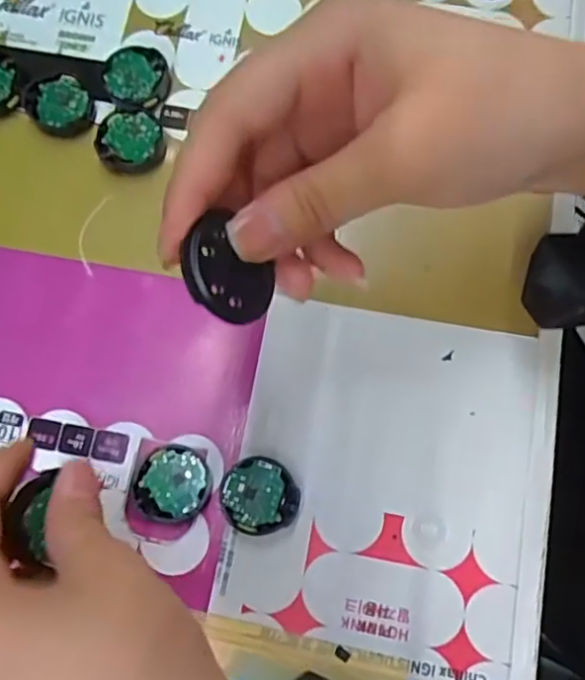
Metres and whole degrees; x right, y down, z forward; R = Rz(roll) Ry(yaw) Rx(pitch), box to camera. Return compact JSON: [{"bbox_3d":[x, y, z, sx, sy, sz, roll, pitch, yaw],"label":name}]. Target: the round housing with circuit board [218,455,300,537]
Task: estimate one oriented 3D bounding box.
[{"bbox_3d":[-0.014,0.063,0.246,0.030,0.010,0.030,0,77,1],"label":"round housing with circuit board"}]

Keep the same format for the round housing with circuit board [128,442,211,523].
[{"bbox_3d":[-0.048,0.058,0.248,0.029,0.011,0.029,0,77,1],"label":"round housing with circuit board"}]

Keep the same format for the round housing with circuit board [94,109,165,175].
[{"bbox_3d":[-0.074,-0.091,0.283,0.030,0.012,0.029,0,77,1],"label":"round housing with circuit board"}]

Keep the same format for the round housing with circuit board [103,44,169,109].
[{"bbox_3d":[-0.073,-0.123,0.291,0.029,0.011,0.031,0,77,1],"label":"round housing with circuit board"}]

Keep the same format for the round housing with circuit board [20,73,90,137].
[{"bbox_3d":[-0.109,-0.109,0.287,0.027,0.014,0.028,0,77,1],"label":"round housing with circuit board"}]

